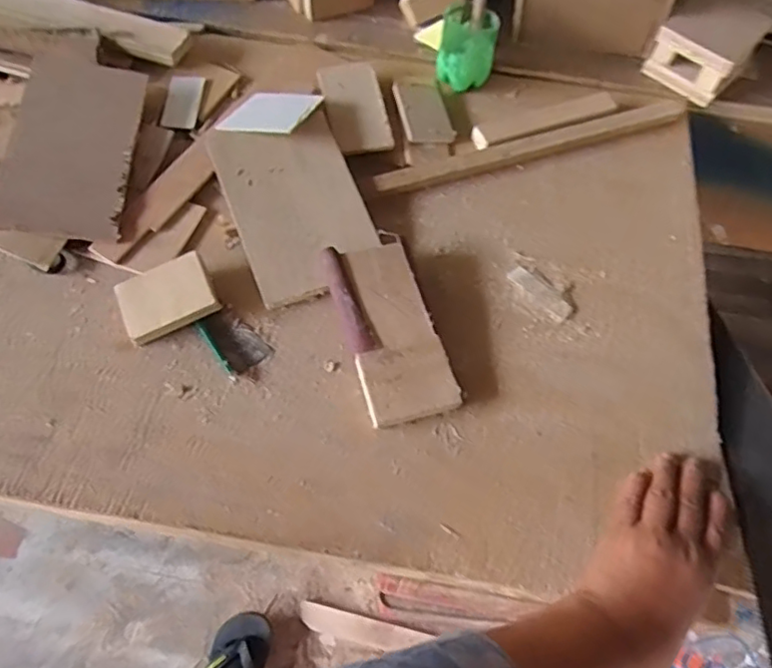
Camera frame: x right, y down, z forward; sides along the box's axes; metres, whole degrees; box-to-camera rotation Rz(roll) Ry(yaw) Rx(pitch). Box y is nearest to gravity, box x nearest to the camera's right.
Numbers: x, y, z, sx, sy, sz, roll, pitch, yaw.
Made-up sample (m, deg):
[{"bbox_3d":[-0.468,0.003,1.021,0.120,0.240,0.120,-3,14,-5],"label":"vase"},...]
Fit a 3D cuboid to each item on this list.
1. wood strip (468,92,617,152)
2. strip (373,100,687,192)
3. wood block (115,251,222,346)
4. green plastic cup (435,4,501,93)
[{"bbox_3d":[0.162,-0.222,0.626,0.160,0.011,0.030,-18,62,-14],"label":"wood strip"},{"bbox_3d":[0.153,-0.191,0.613,0.344,0.011,0.023,-16,62,-13],"label":"strip"},{"bbox_3d":[-0.182,-0.032,0.503,0.074,0.020,0.056,-25,64,-17],"label":"wood block"},{"bbox_3d":[0.087,-0.304,0.643,0.055,0.067,0.055,1,59,-2],"label":"green plastic cup"}]

